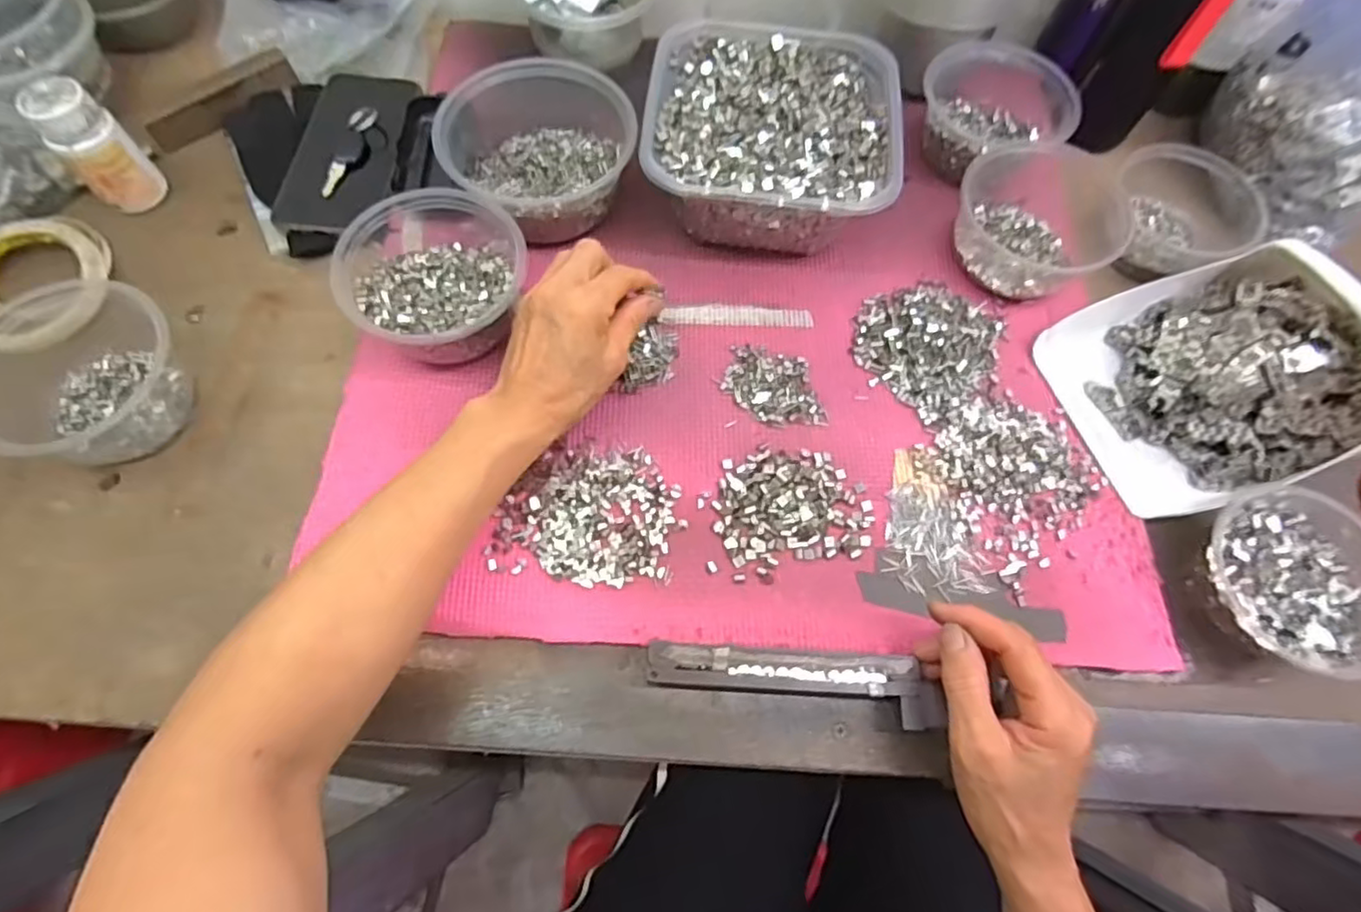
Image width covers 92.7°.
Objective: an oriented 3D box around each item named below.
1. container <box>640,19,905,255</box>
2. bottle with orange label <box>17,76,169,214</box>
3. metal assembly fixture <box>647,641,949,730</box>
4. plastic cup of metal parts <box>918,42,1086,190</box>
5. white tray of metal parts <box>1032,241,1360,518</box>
[{"bbox_3d":[0.064,-0.233,0.482,0.175,0.064,0.173,5,66,0],"label":"container"},{"bbox_3d":[-0.415,-0.217,0.463,0.045,0.083,0.040,-39,74,-18],"label":"bottle with orange label"},{"bbox_3d":[0.061,0.122,0.363,0.155,0.028,0.033,8,66,1],"label":"metal assembly fixture"},{"bbox_3d":[0.242,-0.269,0.508,0.100,0.056,0.103,-22,69,-11],"label":"plastic cup of metal parts"},{"bbox_3d":[0.351,-0.057,0.421,0.162,0.075,0.159,-18,69,-10],"label":"white tray of metal parts"}]

